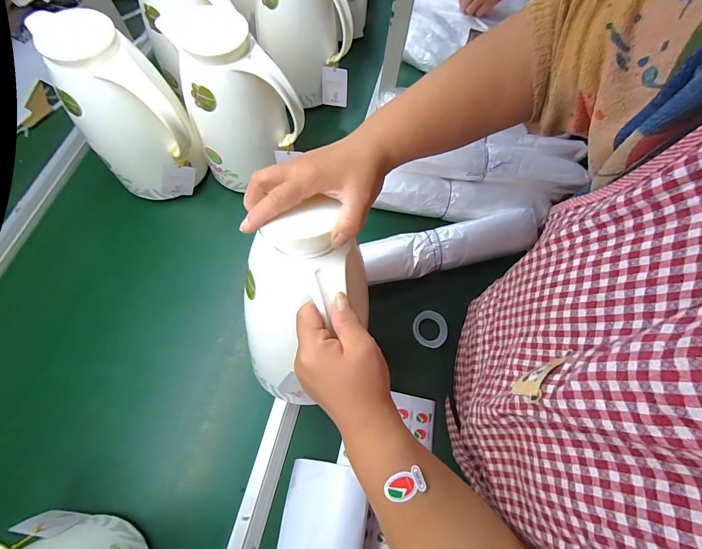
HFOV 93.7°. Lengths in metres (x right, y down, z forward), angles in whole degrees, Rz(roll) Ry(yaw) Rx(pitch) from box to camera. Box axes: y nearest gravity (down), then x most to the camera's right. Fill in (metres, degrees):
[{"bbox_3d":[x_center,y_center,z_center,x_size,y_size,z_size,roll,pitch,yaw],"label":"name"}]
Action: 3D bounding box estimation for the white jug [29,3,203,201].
[{"bbox_3d":[-0.333,-0.233,0.500,0.141,0.237,0.138,-31,74,-13],"label":"white jug"}]

